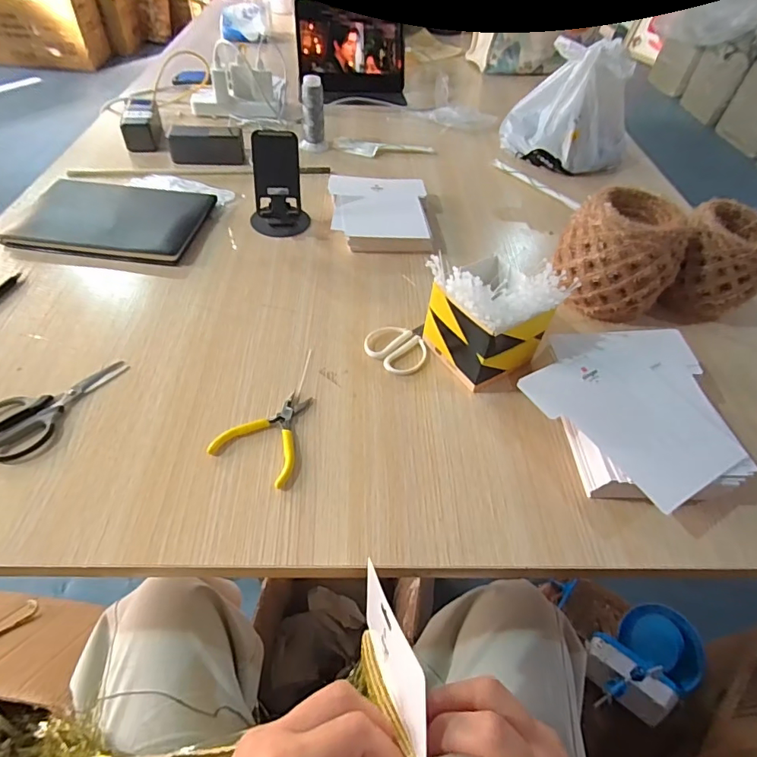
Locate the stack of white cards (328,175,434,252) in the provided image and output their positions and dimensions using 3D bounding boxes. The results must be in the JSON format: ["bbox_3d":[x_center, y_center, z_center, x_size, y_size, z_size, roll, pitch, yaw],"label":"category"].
[{"bbox_3d":[0.000,-0.276,0.777,0.162,0.038,0.191,1,49,-6],"label":"stack of white cards"}]

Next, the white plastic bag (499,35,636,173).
[{"bbox_3d":[0.387,-0.552,0.949,0.188,0.201,0.209,-17,53,-20],"label":"white plastic bag"}]

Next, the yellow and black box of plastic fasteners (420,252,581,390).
[{"bbox_3d":[0.128,-0.068,0.544,0.117,0.135,0.108,-22,55,-23],"label":"yellow and black box of plastic fasteners"}]

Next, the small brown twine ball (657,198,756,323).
[{"bbox_3d":[0.469,-0.161,0.657,0.121,0.127,0.122,29,52,18],"label":"small brown twine ball"}]

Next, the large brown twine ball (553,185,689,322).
[{"bbox_3d":[0.321,-0.165,0.644,0.153,0.144,0.122,30,52,18],"label":"large brown twine ball"}]

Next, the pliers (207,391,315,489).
[{"bbox_3d":[-0.109,0.054,0.496,0.087,0.010,0.109,25,51,15],"label":"pliers"}]

